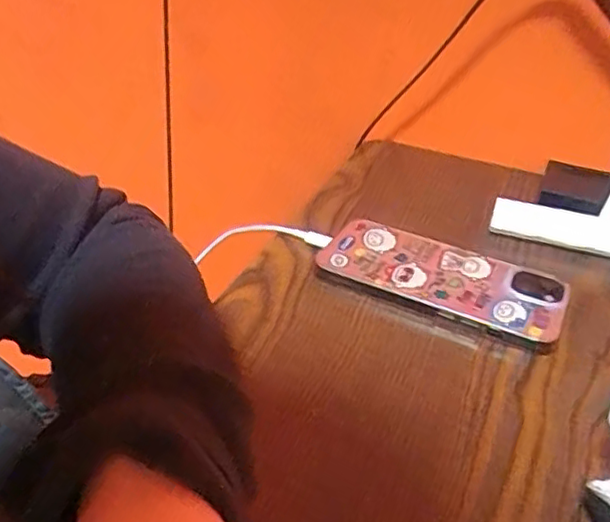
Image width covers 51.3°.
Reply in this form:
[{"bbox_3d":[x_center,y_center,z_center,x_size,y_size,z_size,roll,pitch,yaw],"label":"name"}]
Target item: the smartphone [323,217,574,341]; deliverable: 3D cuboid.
[{"bbox_3d":[0.079,0.009,0.374,0.140,0.017,0.060,19,36,20],"label":"smartphone"}]

